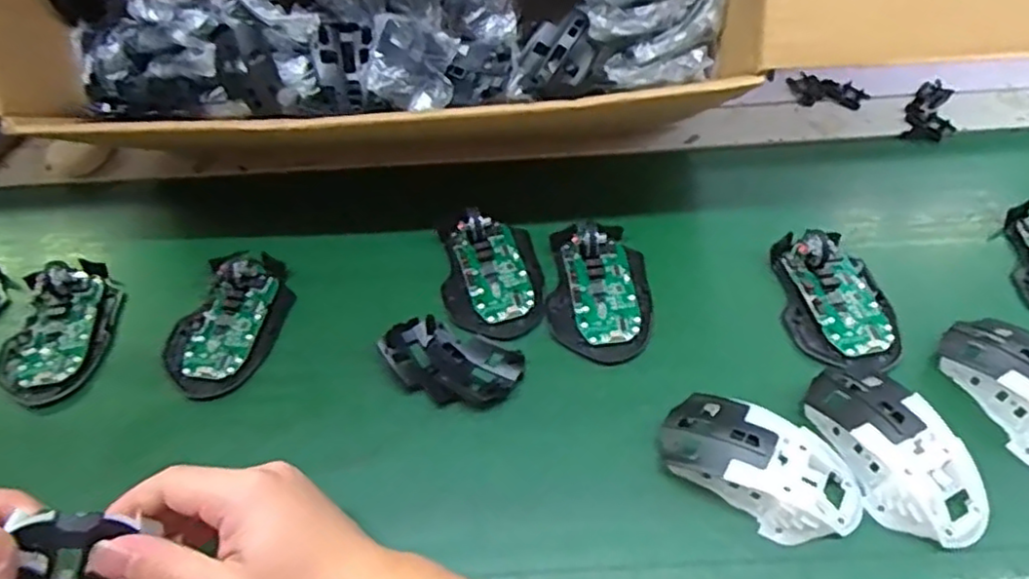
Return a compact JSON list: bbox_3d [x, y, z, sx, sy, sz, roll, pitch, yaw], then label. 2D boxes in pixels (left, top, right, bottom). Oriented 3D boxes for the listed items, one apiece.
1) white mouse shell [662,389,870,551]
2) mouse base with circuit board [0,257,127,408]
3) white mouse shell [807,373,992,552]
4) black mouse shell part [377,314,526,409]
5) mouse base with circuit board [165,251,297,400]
[{"bbox_3d":[0.147,0.103,0.400,0.115,0.035,0.060,31,59,24],"label":"white mouse shell"},{"bbox_3d":[-0.345,0.025,0.510,0.077,0.017,0.126,-1,52,2],"label":"mouse base with circuit board"},{"bbox_3d":[0.227,0.094,0.402,0.063,0.036,0.118,-24,56,-14],"label":"white mouse shell"},{"bbox_3d":[-0.044,0.051,0.465,0.095,0.016,0.054,18,55,16],"label":"black mouse shell part"},{"bbox_3d":[-0.211,0.021,0.500,0.072,0.024,0.117,16,54,14],"label":"mouse base with circuit board"}]

